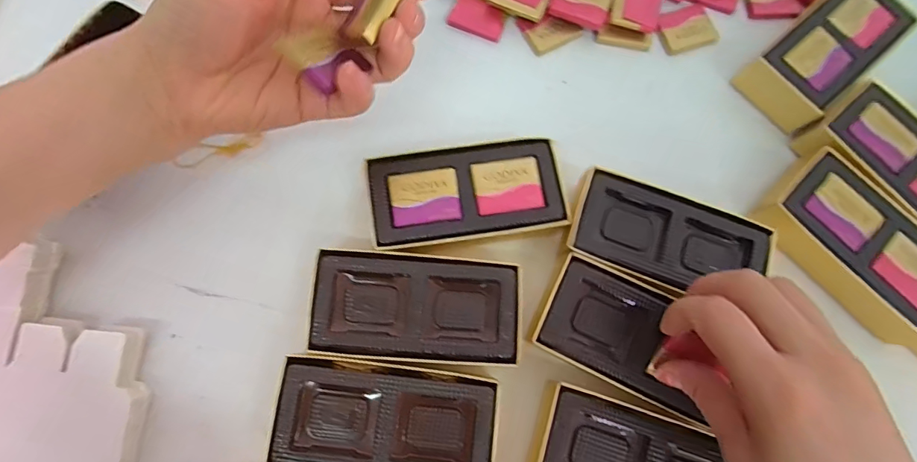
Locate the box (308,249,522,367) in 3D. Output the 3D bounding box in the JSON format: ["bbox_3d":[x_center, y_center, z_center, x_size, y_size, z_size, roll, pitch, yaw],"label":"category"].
[{"bbox_3d":[-0.022,0.045,0.264,0.110,0.035,0.056,4,75,0],"label":"box"}]

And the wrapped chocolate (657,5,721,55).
[{"bbox_3d":[0.164,-0.147,0.333,0.040,0.005,0.031,-20,77,-6],"label":"wrapped chocolate"}]

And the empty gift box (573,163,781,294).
[{"bbox_3d":[0.124,0.007,0.275,0.115,0.037,0.057,19,76,4],"label":"empty gift box"}]

